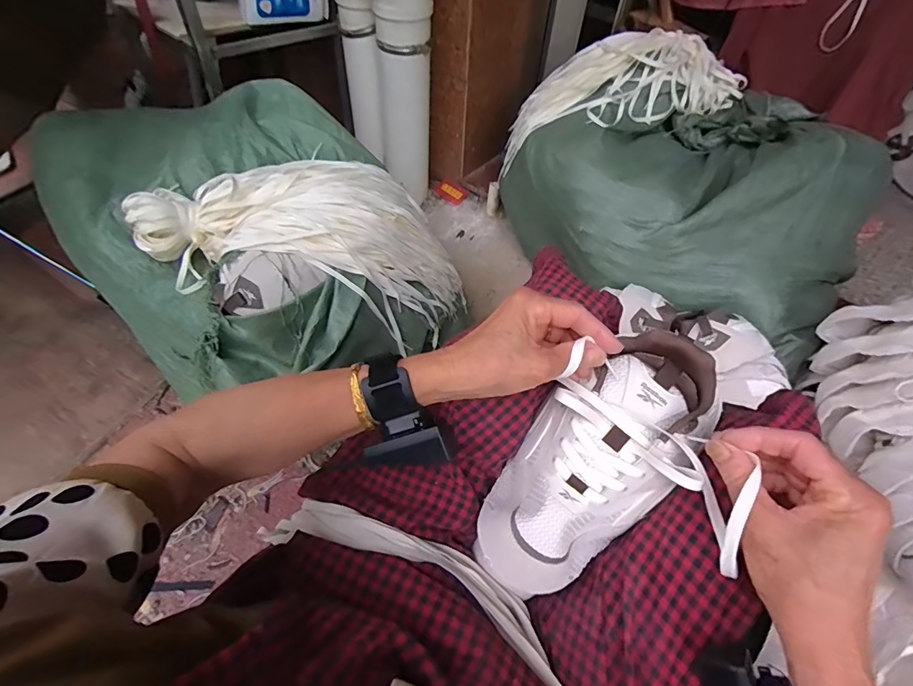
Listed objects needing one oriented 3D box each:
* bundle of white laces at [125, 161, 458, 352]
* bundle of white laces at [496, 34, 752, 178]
[{"bbox_3d":[-0.214,-0.172,0.686,0.501,0.146,0.260,8,52,-20],"label":"bundle of white laces"},{"bbox_3d":[0.315,-0.490,0.863,0.465,0.161,0.181,-6,53,15],"label":"bundle of white laces"}]

